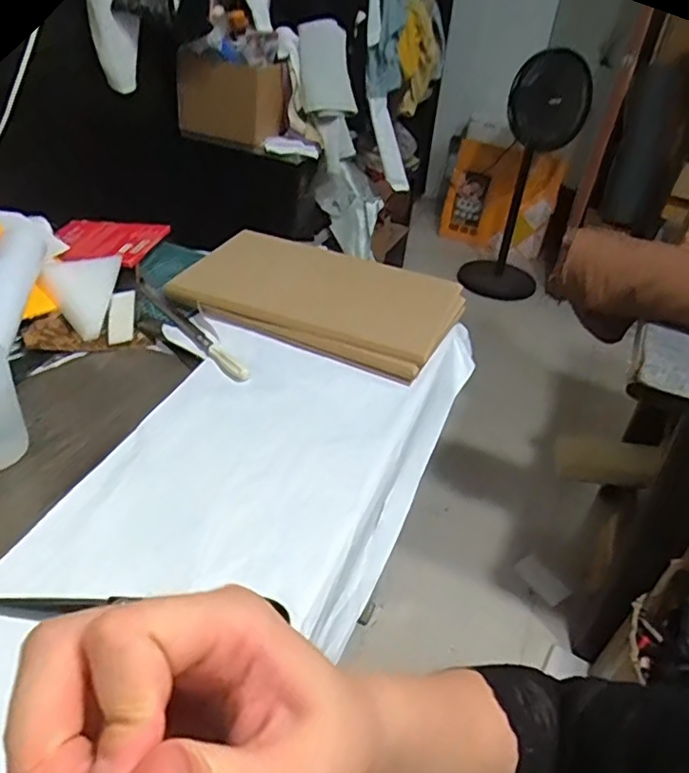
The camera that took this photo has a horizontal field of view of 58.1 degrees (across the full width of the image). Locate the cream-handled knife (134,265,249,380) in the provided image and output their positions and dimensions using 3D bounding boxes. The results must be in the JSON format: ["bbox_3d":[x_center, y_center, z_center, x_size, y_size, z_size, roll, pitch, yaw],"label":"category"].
[{"bbox_3d":[-0.229,-0.096,0.881,0.025,0.017,0.330,-21,44,-34],"label":"cream-handled knife"}]

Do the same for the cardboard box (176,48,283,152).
[{"bbox_3d":[-0.250,-0.630,1.363,0.219,0.164,0.089,10,35,4],"label":"cardboard box"}]

